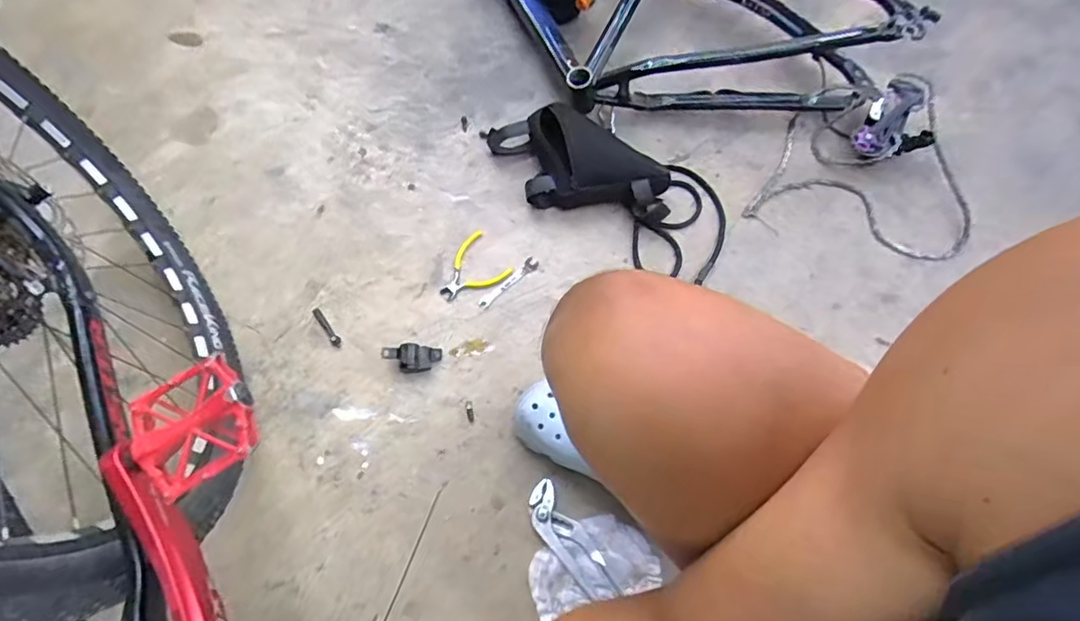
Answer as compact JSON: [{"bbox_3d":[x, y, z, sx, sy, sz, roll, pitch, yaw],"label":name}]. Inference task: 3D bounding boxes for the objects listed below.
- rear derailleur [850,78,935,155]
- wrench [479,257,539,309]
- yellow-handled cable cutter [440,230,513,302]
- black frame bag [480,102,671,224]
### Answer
[{"bbox_3d":[0.598,-0.306,0.941,0.107,0.047,0.162,39,75,13],"label":"rear derailleur"},{"bbox_3d":[-0.050,-0.043,0.876,0.110,0.008,0.020,-39,73,-12],"label":"wrench"},{"bbox_3d":[-0.114,-0.067,0.884,0.107,0.017,0.097,-33,72,-10],"label":"yellow-handled cable cutter"},{"bbox_3d":[0.061,-0.245,0.914,0.295,0.084,0.155,8,70,5],"label":"black frame bag"}]

